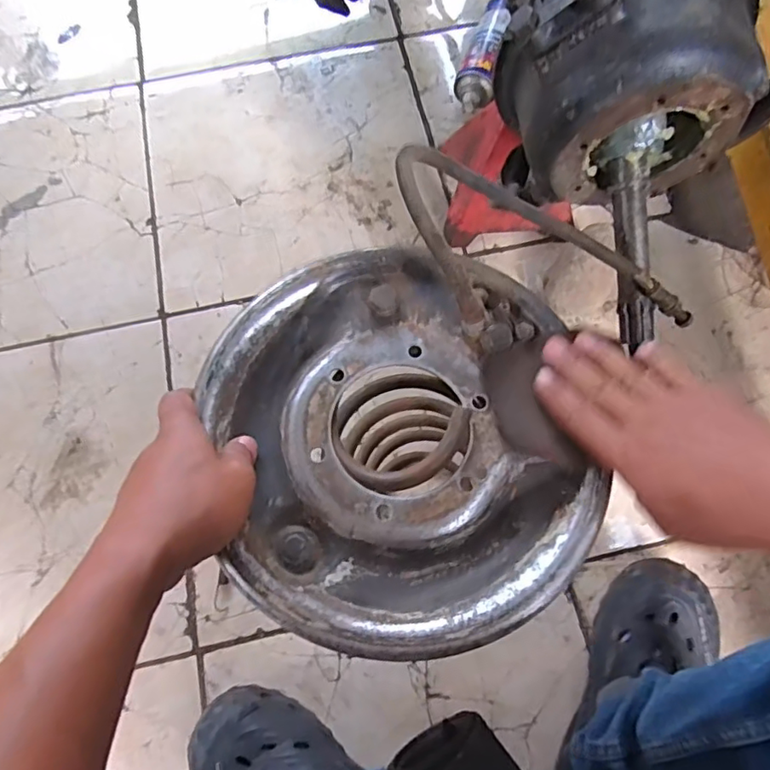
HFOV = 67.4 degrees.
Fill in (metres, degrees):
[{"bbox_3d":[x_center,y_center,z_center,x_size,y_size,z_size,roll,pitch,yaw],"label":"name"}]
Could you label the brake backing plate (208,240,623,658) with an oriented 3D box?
[{"bbox_3d":[0.009,0.031,0.380,0.230,0.034,0.257,-9,72,-2],"label":"brake backing plate"}]

